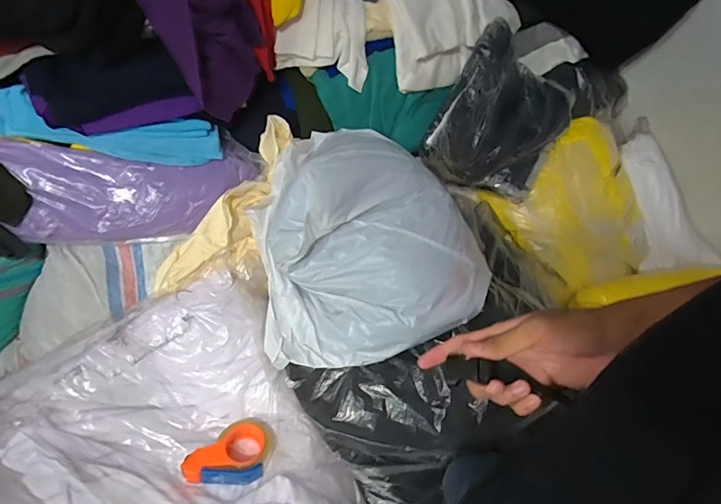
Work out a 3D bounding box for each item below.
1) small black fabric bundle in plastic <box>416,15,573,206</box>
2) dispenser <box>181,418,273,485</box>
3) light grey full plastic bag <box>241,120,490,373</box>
[{"bbox_3d":[0.353,-0.339,1.147,0.363,0.089,0.385,30,89,-31],"label":"small black fabric bundle in plastic"},{"bbox_3d":[-0.265,0.401,0.886,0.166,0.063,0.116,14,40,-21],"label":"dispenser"},{"bbox_3d":[0.016,-0.028,0.968,0.482,0.235,0.478,-6,64,-6],"label":"light grey full plastic bag"}]

